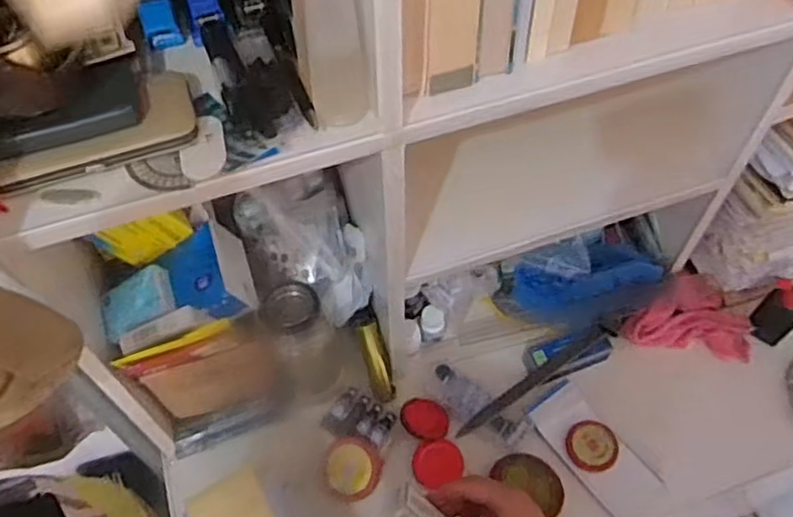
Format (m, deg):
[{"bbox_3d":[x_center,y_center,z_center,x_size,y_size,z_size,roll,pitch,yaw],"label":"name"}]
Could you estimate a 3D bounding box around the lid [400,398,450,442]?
[{"bbox_3d":[0.034,0.206,0.836,0.062,0.015,0.061,8,35,-5],"label":"lid"}]

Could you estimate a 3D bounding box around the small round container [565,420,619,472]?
[{"bbox_3d":[0.242,0.231,0.817,0.060,0.014,0.060,0,57,1],"label":"small round container"}]

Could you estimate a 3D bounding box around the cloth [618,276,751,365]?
[{"bbox_3d":[0.401,0.079,0.908,0.170,0.055,0.100,10,57,7],"label":"cloth"}]

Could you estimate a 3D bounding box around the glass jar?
[{"bbox_3d":[-0.109,0.112,0.805,0.071,0.201,0.070,0,57,1],"label":"glass jar"}]

